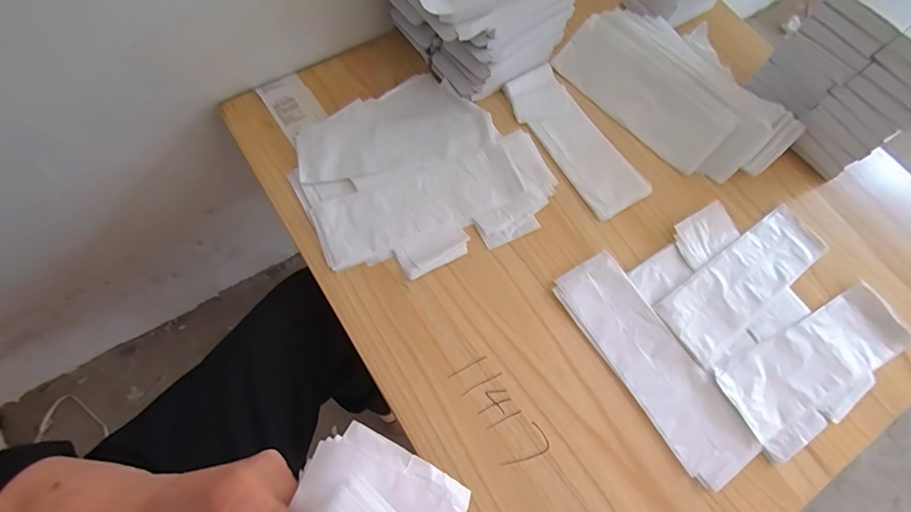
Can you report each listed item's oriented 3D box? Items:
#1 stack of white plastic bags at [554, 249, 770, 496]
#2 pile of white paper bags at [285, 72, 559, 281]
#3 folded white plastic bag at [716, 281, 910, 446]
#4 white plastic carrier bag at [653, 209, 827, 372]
[{"bbox_3d":[0.221,0.118,0.500,0.085,0.009,0.263,-32,75,-12],"label":"stack of white plastic bags"},{"bbox_3d":[-0.045,-0.107,0.563,0.290,0.014,0.248,-26,74,-10],"label":"pile of white paper bags"},{"bbox_3d":[0.414,0.117,0.509,0.240,0.009,0.083,-26,74,-10],"label":"folded white plastic bag"},{"bbox_3d":[0.351,0.027,0.539,0.241,0.006,0.083,-36,75,-13],"label":"white plastic carrier bag"}]

